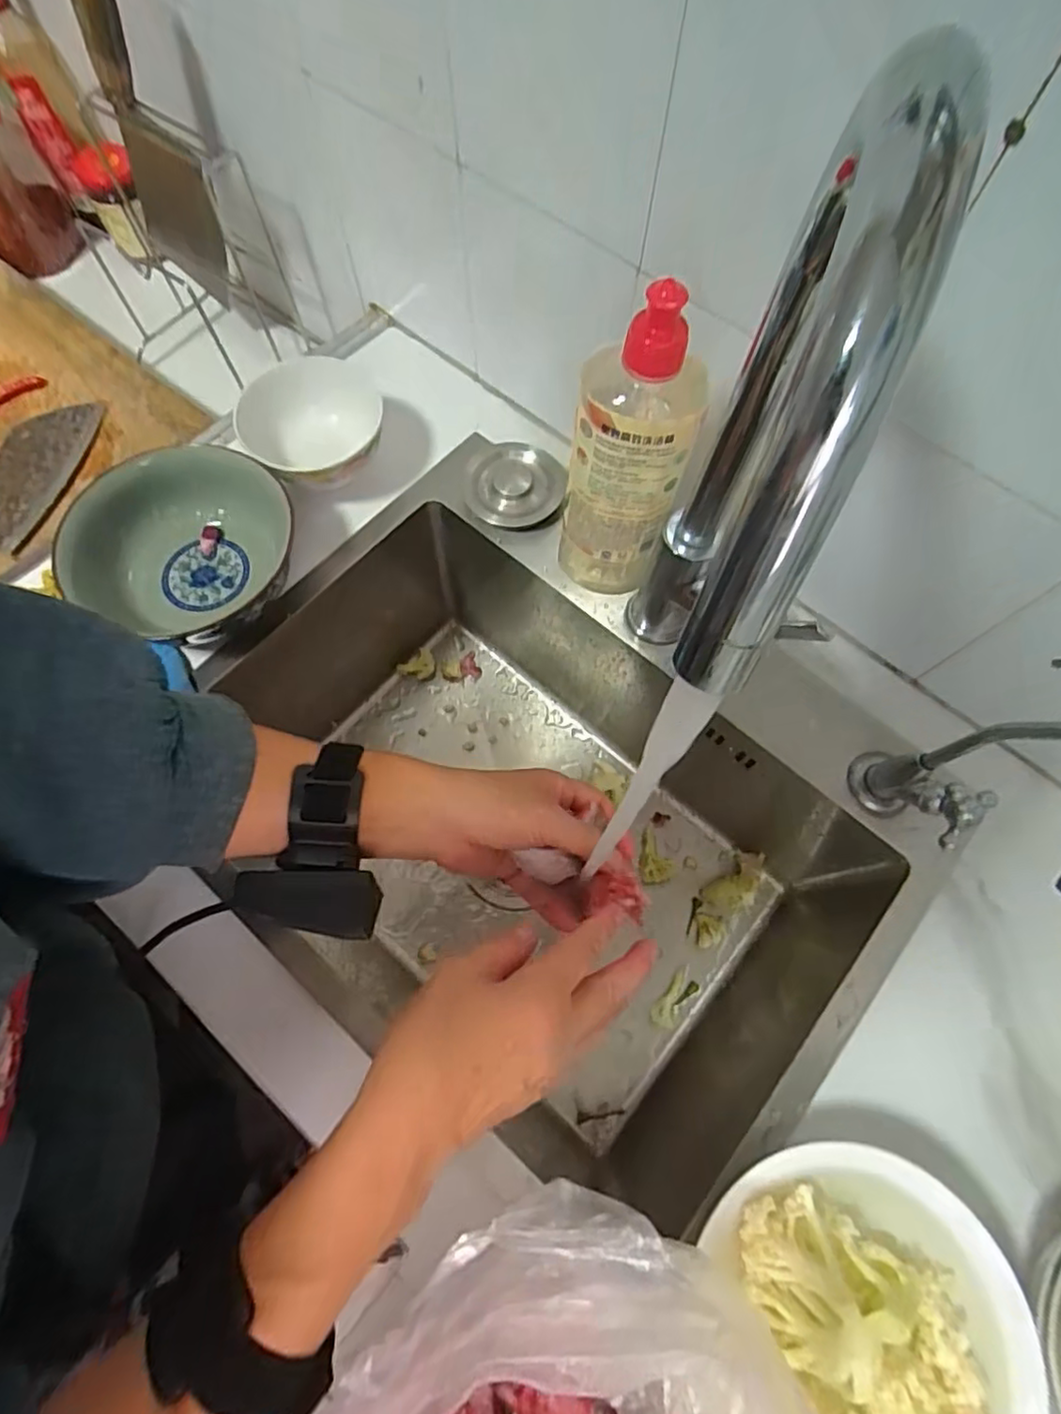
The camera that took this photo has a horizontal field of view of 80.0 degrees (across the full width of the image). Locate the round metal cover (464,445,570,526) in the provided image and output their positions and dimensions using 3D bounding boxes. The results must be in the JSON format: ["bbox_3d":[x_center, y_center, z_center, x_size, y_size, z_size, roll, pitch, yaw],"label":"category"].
[{"bbox_3d":[-0.013,-0.184,0.516,0.079,0.023,0.074,0,69,-1],"label":"round metal cover"}]

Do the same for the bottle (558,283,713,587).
[{"bbox_3d":[0.060,-0.150,0.397,0.070,0.224,0.049,20,70,6],"label":"bottle"}]

